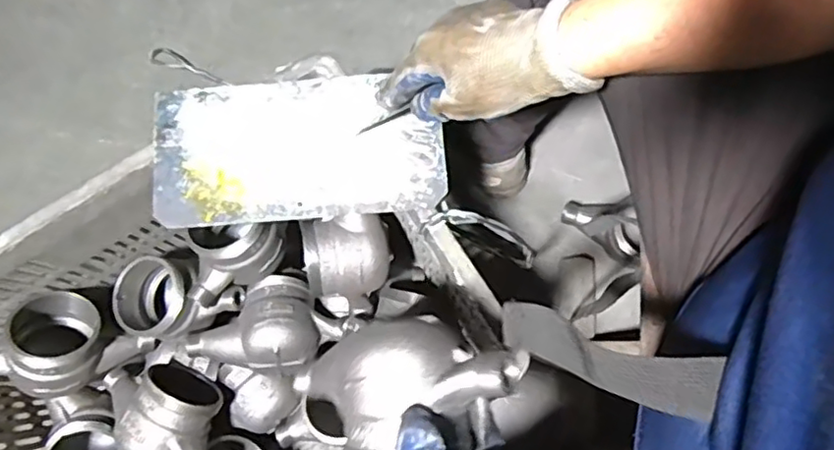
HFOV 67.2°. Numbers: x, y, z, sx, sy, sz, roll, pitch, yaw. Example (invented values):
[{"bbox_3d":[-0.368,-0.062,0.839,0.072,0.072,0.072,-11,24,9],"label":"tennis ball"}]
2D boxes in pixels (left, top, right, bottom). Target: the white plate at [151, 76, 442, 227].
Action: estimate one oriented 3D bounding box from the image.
[{"bbox_3d":[-0.097,-0.065,0.514,0.231,0.010,0.119,-3,77,0],"label":"white plate"}]

